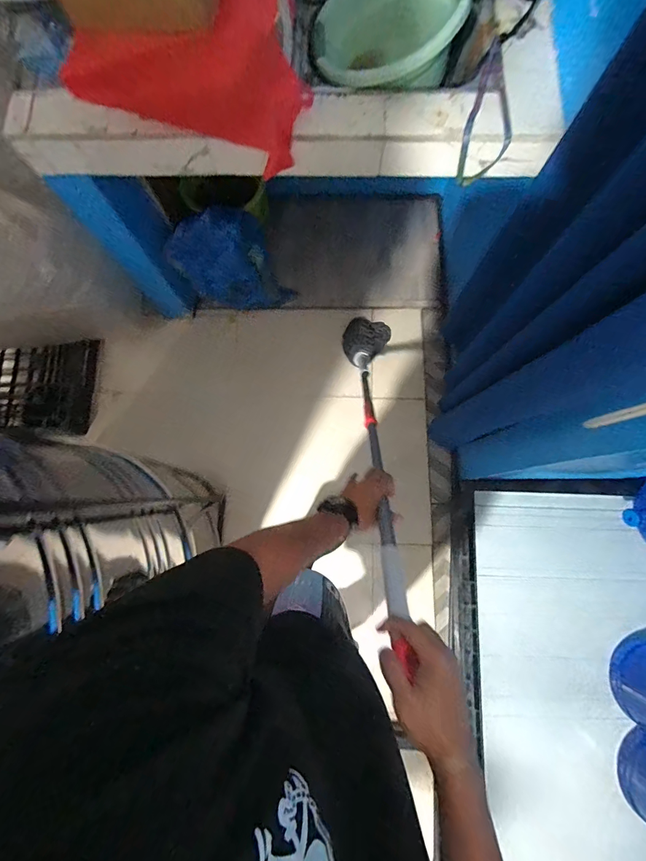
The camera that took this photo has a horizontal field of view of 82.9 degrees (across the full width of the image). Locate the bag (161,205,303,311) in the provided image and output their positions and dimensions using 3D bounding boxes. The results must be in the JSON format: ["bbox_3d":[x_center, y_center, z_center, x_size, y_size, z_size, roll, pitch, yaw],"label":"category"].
[{"bbox_3d":[-0.390,-0.676,1.529,0.382,0.381,0.251,-29,81,-5],"label":"bag"}]

